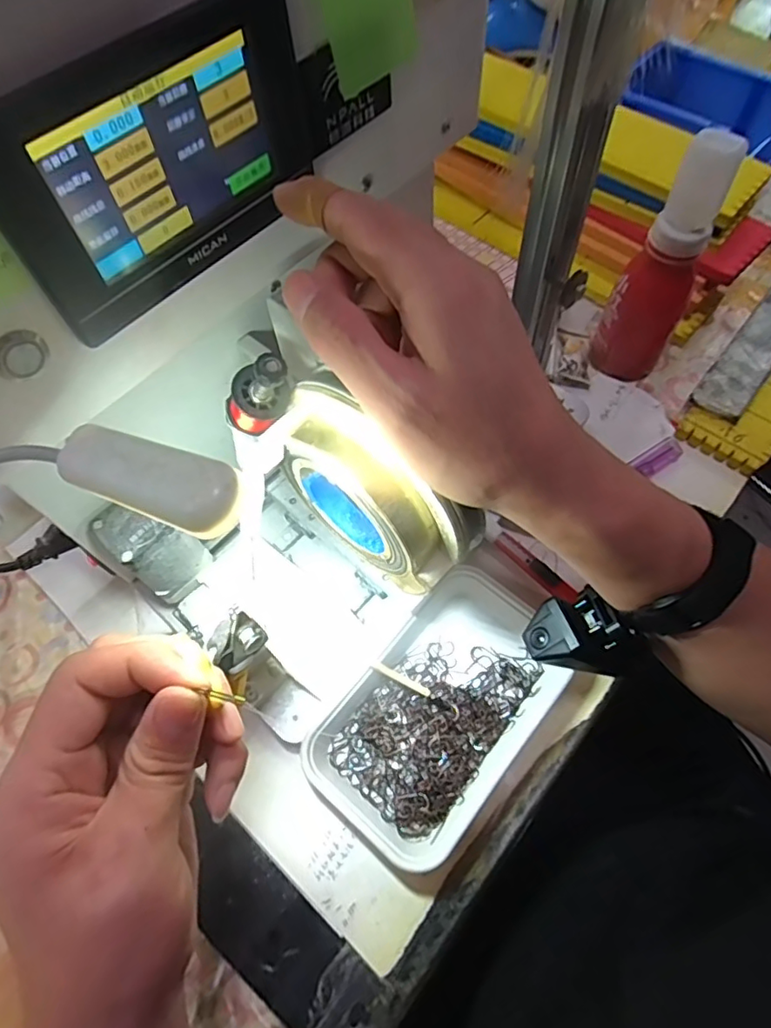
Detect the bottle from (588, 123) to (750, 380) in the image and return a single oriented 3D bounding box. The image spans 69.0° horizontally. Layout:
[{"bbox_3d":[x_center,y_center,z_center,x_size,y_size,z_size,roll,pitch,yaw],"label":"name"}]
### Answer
[{"bbox_3d":[0.212,-0.182,0.426,0.051,0.175,0.052,-42,69,-17],"label":"bottle"}]

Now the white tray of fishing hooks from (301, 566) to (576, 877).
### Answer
[{"bbox_3d":[0.040,0.125,0.367,0.105,0.032,0.178,36,70,18],"label":"white tray of fishing hooks"}]

